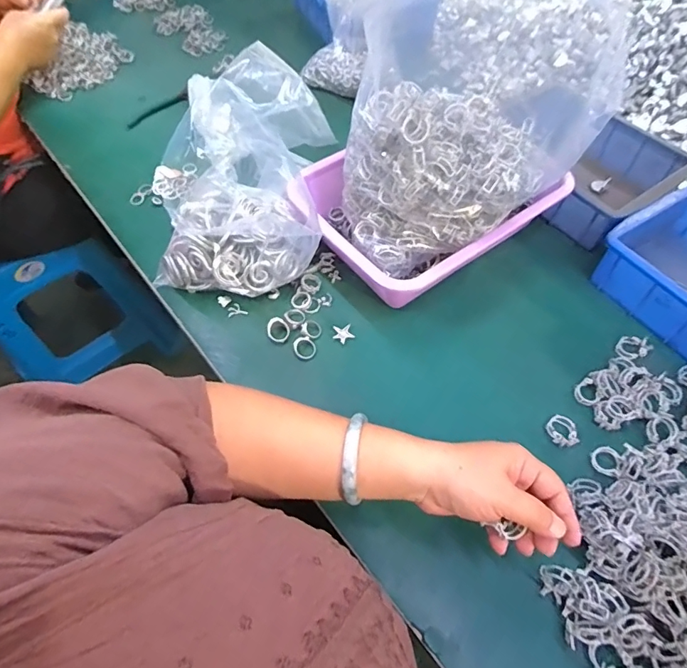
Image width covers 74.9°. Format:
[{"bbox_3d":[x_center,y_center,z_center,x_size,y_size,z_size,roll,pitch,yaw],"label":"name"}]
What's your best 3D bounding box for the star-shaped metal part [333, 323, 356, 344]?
[{"bbox_3d":[0.000,0.000,0.513,0.024,0.004,0.022,-15,73,-18],"label":"star-shaped metal part"}]

